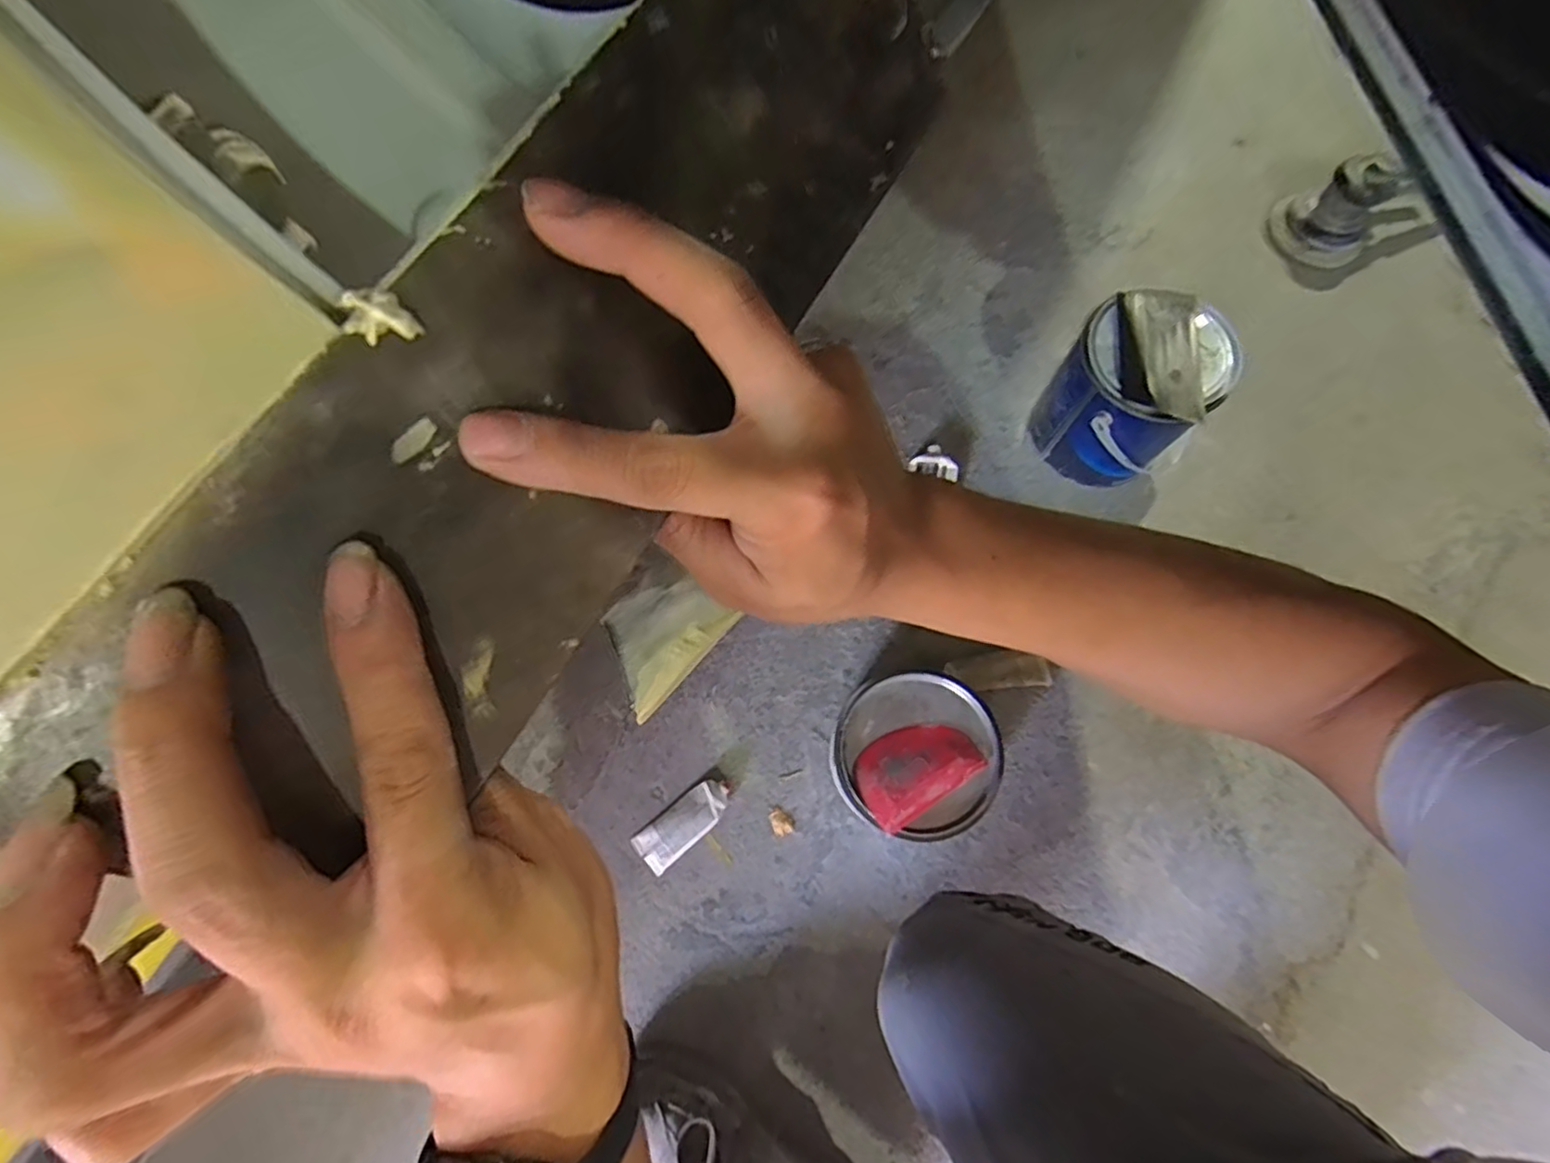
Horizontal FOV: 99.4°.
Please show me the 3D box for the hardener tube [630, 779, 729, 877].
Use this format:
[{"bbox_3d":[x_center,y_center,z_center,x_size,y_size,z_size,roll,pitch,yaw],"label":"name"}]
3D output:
[{"bbox_3d":[-0.092,0.246,0.668,0.107,0.024,0.045,-39,75,-11],"label":"hardener tube"}]

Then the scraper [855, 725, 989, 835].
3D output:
[{"bbox_3d":[0.127,0.167,0.595,0.111,0.007,0.072,-31,70,-13],"label":"scraper"}]

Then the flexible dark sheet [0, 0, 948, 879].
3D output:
[{"bbox_3d":[-0.041,-0.072,0.180,0.006,0.087,0.312,13,67,50],"label":"flexible dark sheet"}]

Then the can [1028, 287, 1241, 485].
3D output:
[{"bbox_3d":[0.375,-0.199,0.716,0.140,0.173,0.132,0,71,1],"label":"can"}]

